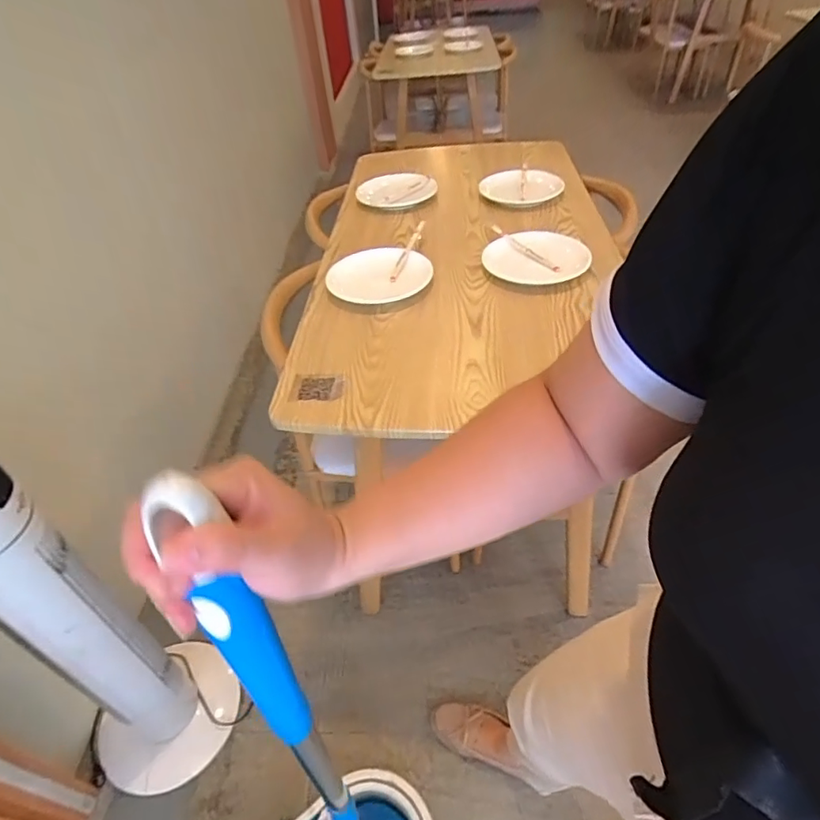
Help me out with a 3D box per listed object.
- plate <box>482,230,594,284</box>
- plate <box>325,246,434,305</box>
[{"bbox_3d":[0.227,-0.290,0.958,0.177,0.017,0.170,-4,47,4],"label":"plate"},{"bbox_3d":[-0.054,-0.249,0.949,0.191,0.017,0.157,-23,55,-17],"label":"plate"}]

